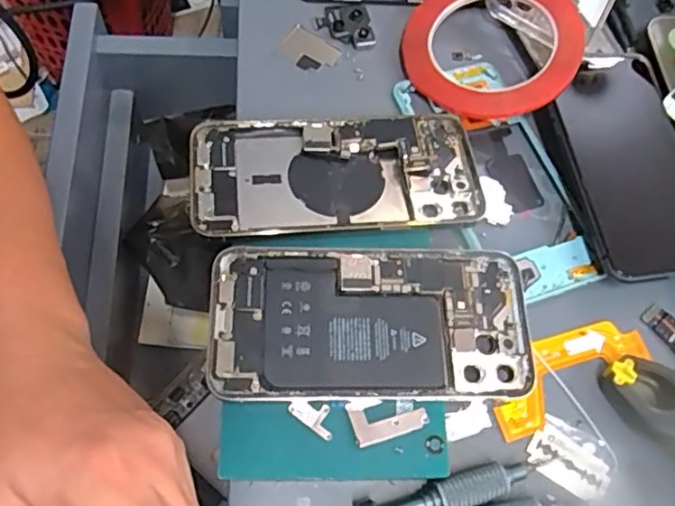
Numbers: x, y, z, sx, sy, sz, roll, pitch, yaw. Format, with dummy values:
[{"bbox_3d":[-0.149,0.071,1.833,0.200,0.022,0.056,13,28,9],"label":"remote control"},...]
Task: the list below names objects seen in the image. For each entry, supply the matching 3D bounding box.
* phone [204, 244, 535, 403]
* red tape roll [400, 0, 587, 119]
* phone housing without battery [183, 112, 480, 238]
[{"bbox_3d":[0.017,0.033,0.297,0.160,0.008,0.079,2,65,-6],"label":"phone"},{"bbox_3d":[0.099,-0.138,0.386,0.113,0.013,0.109,-4,67,10],"label":"red tape roll"},{"bbox_3d":[0.000,-0.045,0.333,0.158,0.015,0.074,-2,62,-8],"label":"phone housing without battery"}]

